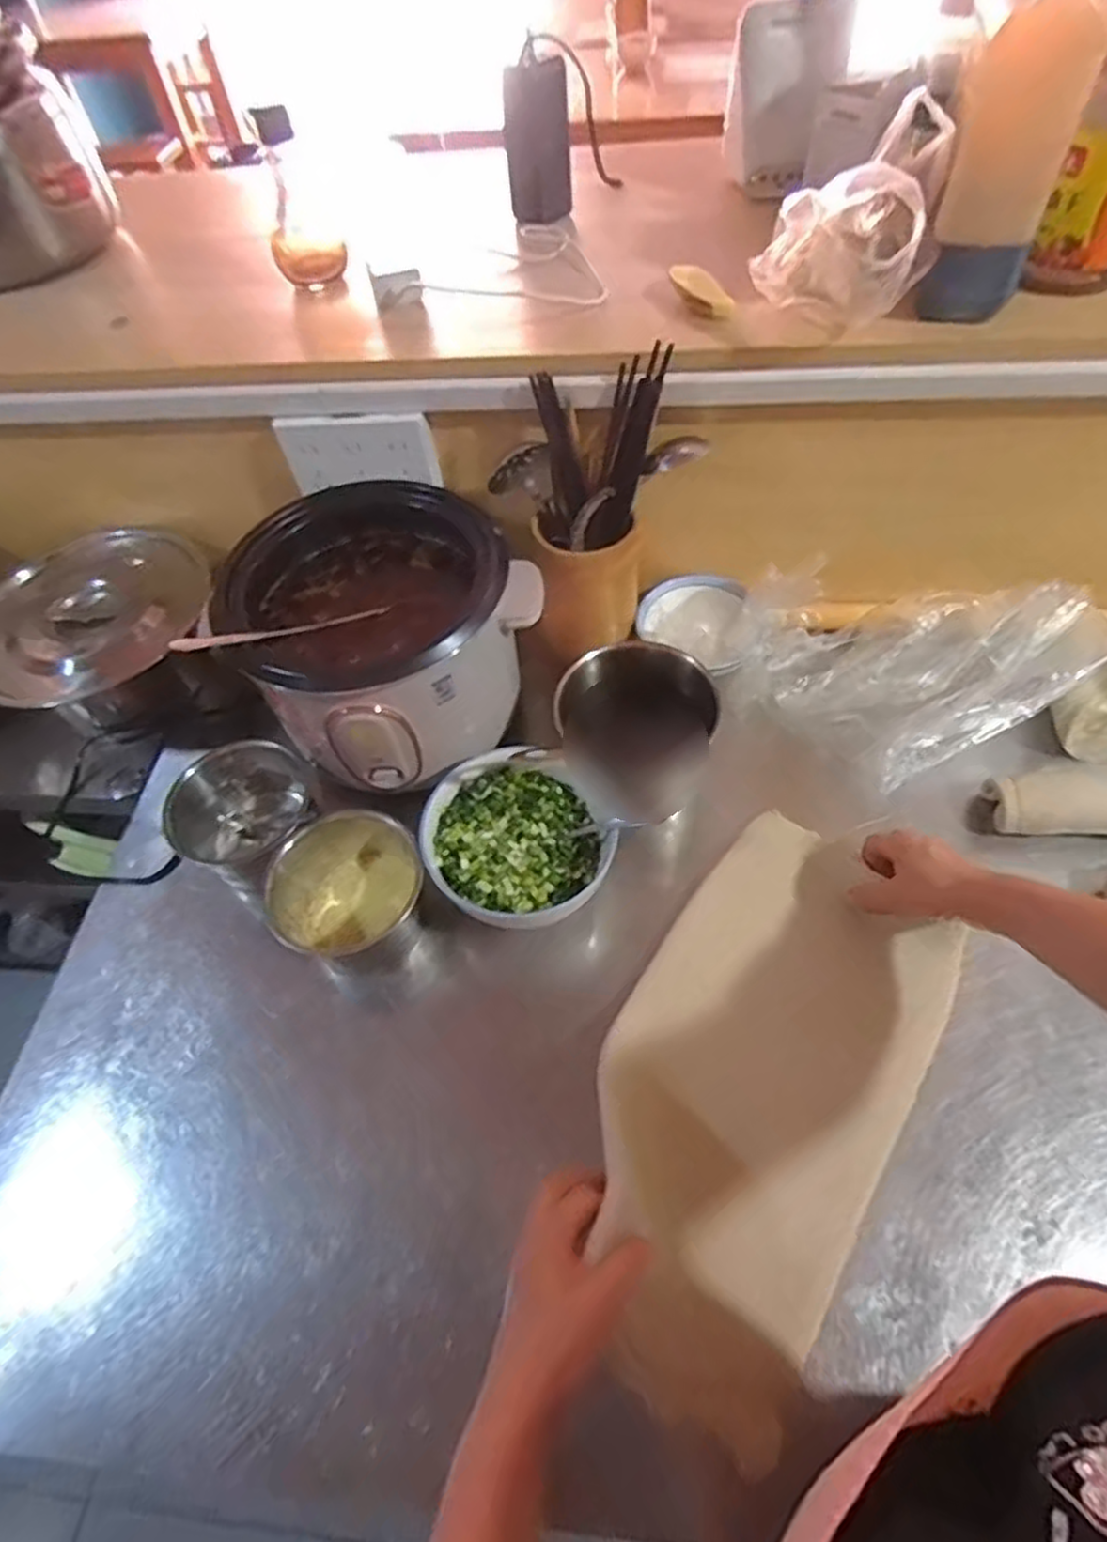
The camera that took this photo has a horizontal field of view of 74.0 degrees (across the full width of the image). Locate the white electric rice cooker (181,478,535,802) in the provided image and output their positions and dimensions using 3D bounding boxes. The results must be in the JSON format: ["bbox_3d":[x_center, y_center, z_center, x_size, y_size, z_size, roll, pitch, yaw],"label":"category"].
[{"bbox_3d":[-0.169,-0.134,0.723,0.252,0.169,0.249,34,66,24],"label":"white electric rice cooker"}]

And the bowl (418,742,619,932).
[{"bbox_3d":[-0.028,0.064,0.682,0.176,0.074,0.169,-39,62,-19],"label":"bowl"}]

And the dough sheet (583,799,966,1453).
[{"bbox_3d":[0.163,0.235,0.576,0.214,0.047,0.430,25,62,20],"label":"dough sheet"}]

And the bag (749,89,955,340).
[{"bbox_3d":[0.232,-0.430,0.579,0.138,0.144,0.147,12,58,12],"label":"bag"}]

